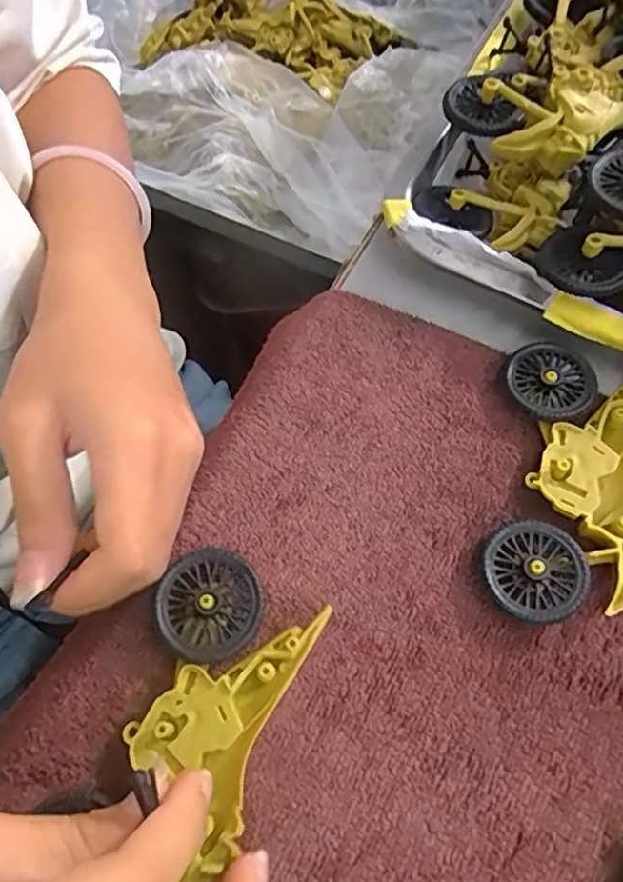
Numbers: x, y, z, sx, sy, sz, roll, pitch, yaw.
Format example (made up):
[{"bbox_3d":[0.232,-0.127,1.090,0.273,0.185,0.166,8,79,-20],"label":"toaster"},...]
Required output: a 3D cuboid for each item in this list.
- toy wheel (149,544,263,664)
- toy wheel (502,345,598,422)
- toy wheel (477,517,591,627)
[{"bbox_3d":[-0.036,0.059,0.213,0.036,0.012,0.037,1,66,-1],"label":"toy wheel"},{"bbox_3d":[0.103,-0.025,0.259,0.034,0.010,0.035,1,66,-1],"label":"toy wheel"},{"bbox_3d":[0.083,0.049,0.224,0.037,0.013,0.036,1,66,-1],"label":"toy wheel"}]

